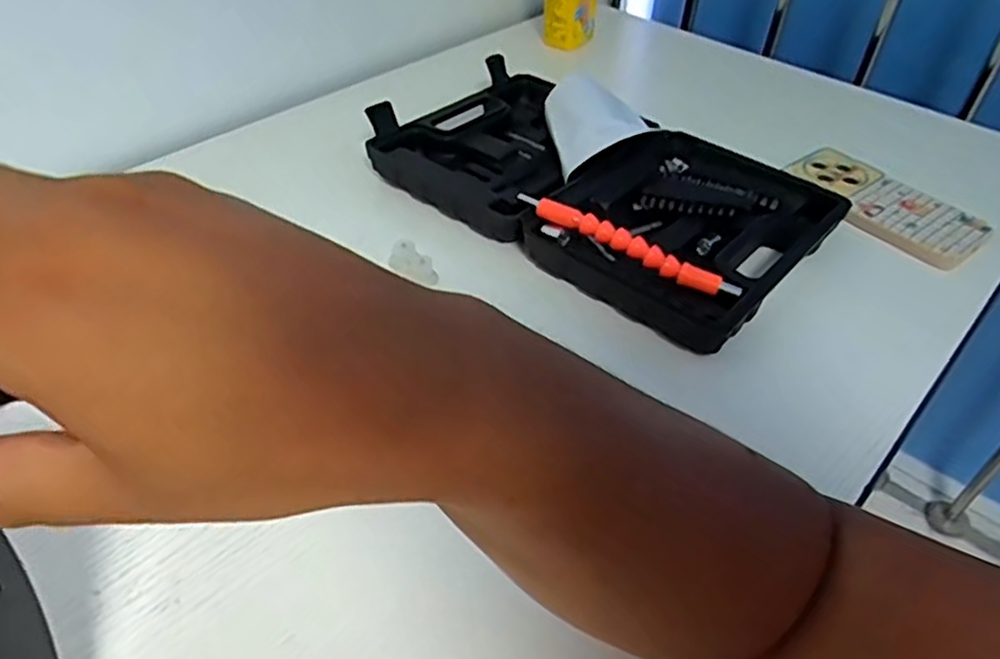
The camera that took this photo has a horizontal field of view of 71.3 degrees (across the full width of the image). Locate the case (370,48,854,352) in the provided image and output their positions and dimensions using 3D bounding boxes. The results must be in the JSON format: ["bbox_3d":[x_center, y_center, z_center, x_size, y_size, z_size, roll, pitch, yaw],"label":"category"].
[{"bbox_3d":[0.071,-0.125,0.563,0.355,0.047,0.214,33,50,29],"label":"case"}]

